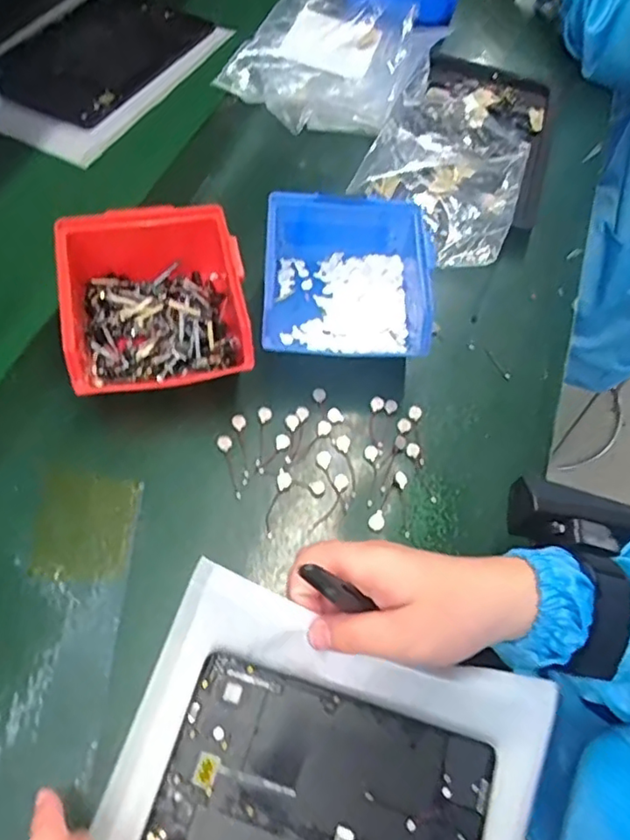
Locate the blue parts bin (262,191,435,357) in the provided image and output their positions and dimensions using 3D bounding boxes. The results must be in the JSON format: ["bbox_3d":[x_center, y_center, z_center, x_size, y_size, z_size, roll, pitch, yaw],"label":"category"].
[{"bbox_3d":[0.024,-0.104,0.470,0.125,0.061,0.133,3,60,-2],"label":"blue parts bin"}]

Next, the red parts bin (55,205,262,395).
[{"bbox_3d":[-0.113,-0.083,0.439,0.119,0.072,0.131,-10,61,-9],"label":"red parts bin"}]

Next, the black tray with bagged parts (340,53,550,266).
[{"bbox_3d":[0.150,-0.272,0.589,0.155,0.033,0.287,22,61,9],"label":"black tray with bagged parts"}]

